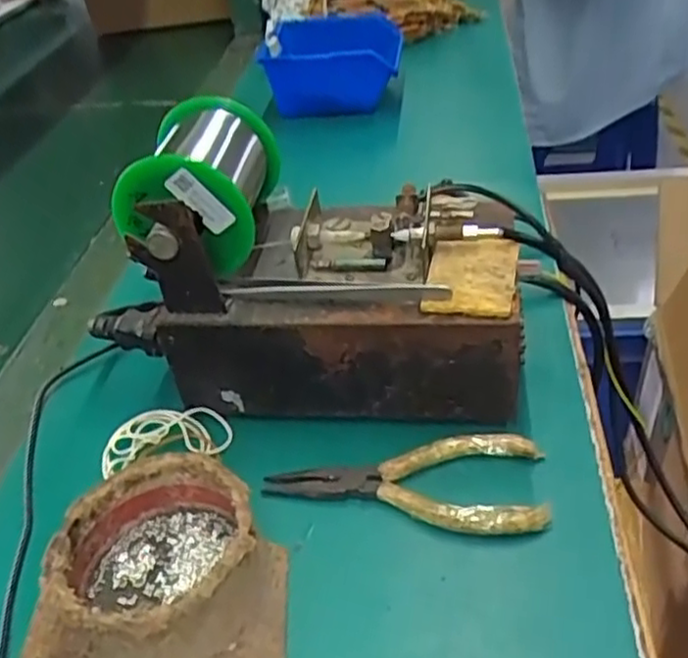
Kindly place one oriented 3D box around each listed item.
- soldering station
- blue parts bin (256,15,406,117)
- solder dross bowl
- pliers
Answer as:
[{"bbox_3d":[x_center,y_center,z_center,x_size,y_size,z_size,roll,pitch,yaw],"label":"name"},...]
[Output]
[{"bbox_3d":[-0.020,-0.034,0.383,0.222,0.134,0.116,1,39,10],"label":"soldering station"},{"bbox_3d":[-0.008,-0.265,0.727,0.129,0.067,0.107,-1,39,8],"label":"blue parts bin"},{"bbox_3d":[-0.078,0.097,0.303,0.082,0.041,0.080,-5,39,4],"label":"solder dross bowl"},{"bbox_3d":[0.029,0.071,0.342,0.130,0.014,0.052,1,39,10],"label":"pliers"}]

